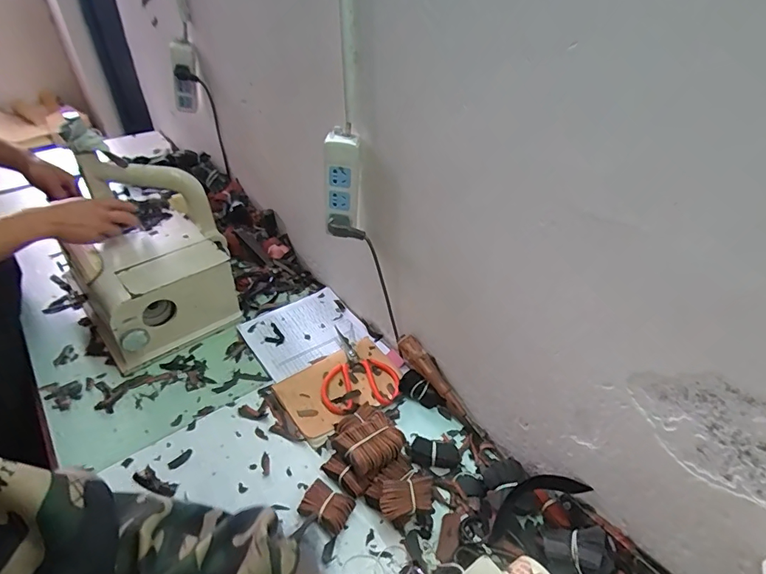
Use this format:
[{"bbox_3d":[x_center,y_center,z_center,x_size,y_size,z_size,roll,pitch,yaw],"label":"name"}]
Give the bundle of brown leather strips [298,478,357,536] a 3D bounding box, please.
[{"bbox_3d":[-0.077,0.303,0.617,0.067,0.028,0.046,21,43,20],"label":"bundle of brown leather strips"}]

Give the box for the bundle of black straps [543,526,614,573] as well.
[{"bbox_3d":[0.238,0.321,0.544,0.072,0.037,0.064,-3,40,-7],"label":"bundle of black straps"}]

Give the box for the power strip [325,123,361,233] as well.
[{"bbox_3d":[-0.064,-0.167,0.708,0.056,0.149,0.033,2,40,-1],"label":"power strip"}]

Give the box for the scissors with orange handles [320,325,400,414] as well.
[{"bbox_3d":[-0.054,0.142,0.814,0.133,0.017,0.187,-10,42,-14],"label":"scissors with orange handles"}]

